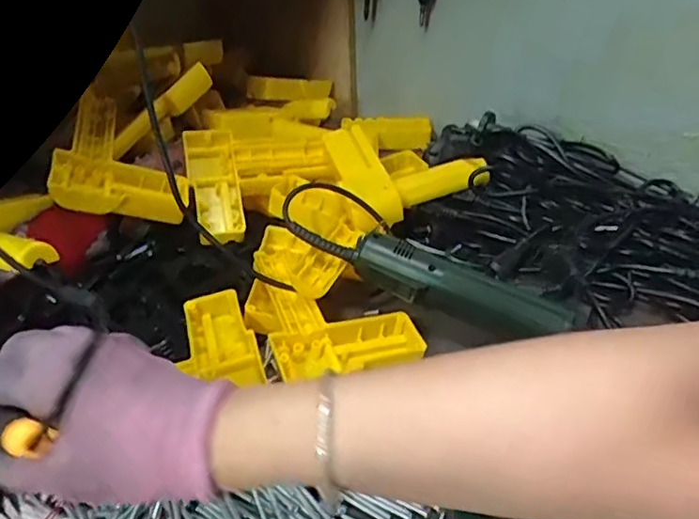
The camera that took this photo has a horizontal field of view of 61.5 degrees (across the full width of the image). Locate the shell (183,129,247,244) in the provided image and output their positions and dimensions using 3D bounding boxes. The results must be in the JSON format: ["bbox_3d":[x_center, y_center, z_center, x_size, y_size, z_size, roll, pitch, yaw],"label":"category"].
[{"bbox_3d":[-0.132,-0.072,0.581,0.046,0.022,0.118,-13,73,-12],"label":"shell"}]

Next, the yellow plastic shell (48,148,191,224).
[{"bbox_3d":[-0.208,-0.065,0.533,0.118,0.037,0.059,7,30,-38],"label":"yellow plastic shell"}]

